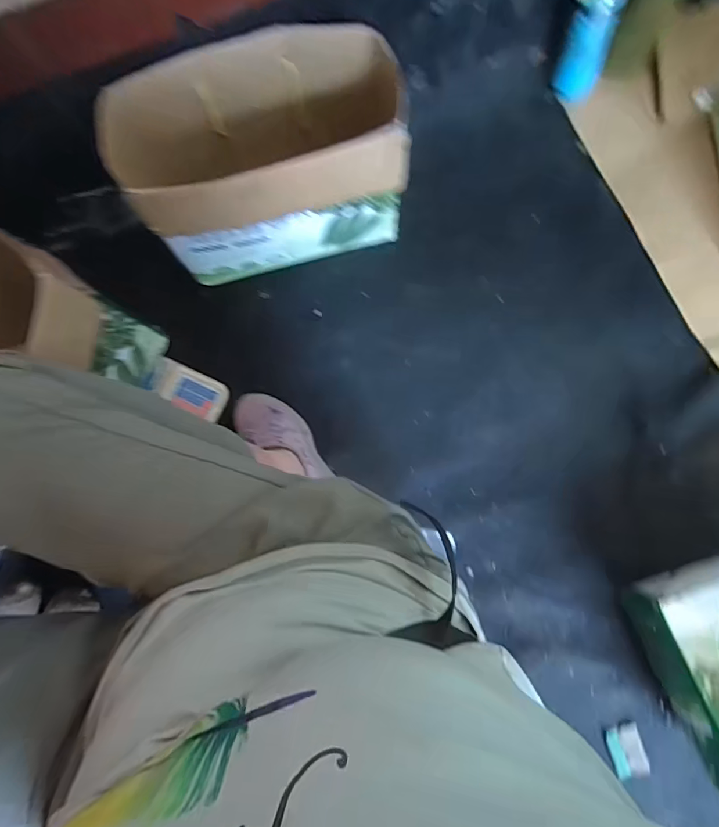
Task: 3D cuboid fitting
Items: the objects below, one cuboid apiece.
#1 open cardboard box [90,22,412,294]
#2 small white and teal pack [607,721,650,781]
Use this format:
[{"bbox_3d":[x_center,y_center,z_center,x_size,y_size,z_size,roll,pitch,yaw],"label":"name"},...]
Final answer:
[{"bbox_3d":[-0.121,-0.363,0.690,0.361,0.272,0.197,-10,84,3],"label":"open cardboard box"},{"bbox_3d":[0.413,0.520,0.697,0.051,0.011,0.068,-13,84,3],"label":"small white and teal pack"}]

